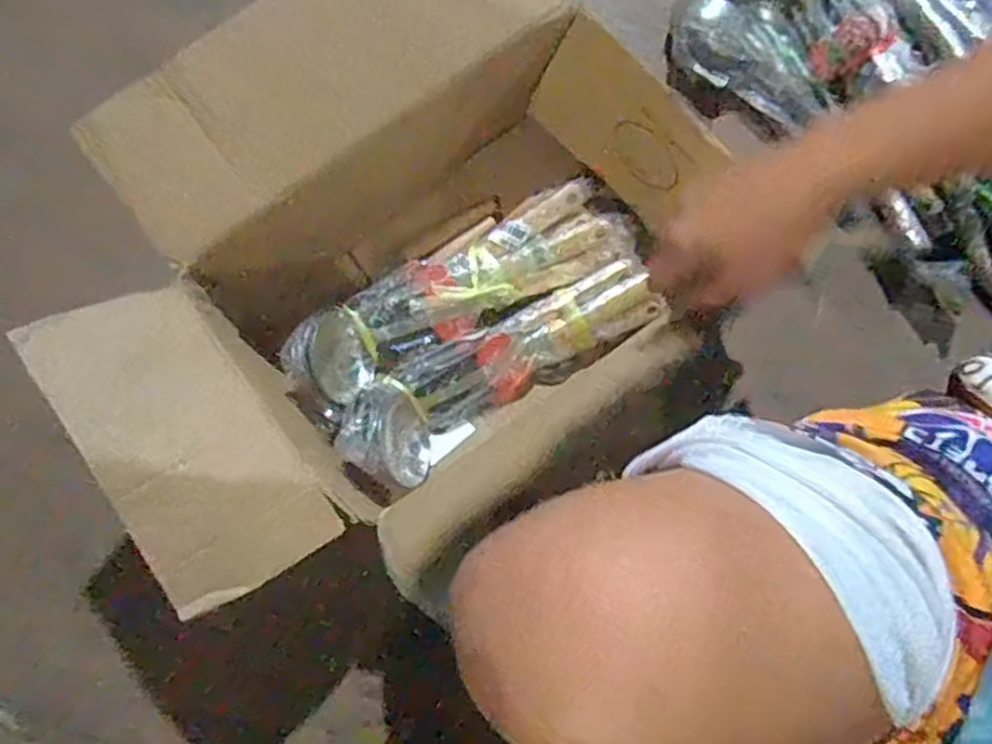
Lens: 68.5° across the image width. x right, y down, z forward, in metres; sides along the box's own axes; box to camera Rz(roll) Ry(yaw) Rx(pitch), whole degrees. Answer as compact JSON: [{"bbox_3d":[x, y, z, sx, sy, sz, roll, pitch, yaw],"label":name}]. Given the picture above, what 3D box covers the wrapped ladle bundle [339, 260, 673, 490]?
[{"bbox_3d":[0.007,-0.007,0.687,0.317,0.080,0.091,-33,79,-6],"label":"wrapped ladle bundle"}]

